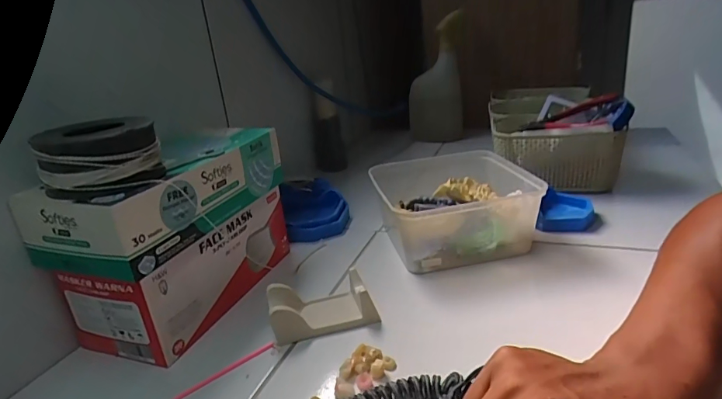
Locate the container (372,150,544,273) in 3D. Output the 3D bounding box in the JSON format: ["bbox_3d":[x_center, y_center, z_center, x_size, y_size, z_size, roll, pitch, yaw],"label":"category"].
[{"bbox_3d":[0.103,0.003,0.526,0.157,0.067,0.171,-9,21,-7],"label":"container"}]

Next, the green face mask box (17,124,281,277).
[{"bbox_3d":[-0.174,-0.012,0.416,0.108,0.074,0.214,3,23,25],"label":"green face mask box"}]

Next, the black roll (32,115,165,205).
[{"bbox_3d":[-0.196,-0.033,0.342,0.083,0.048,0.072,-20,24,-31],"label":"black roll"}]

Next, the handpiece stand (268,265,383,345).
[{"bbox_3d":[-0.036,0.092,0.398,0.087,0.033,0.045,-12,21,-13],"label":"handpiece stand"}]

